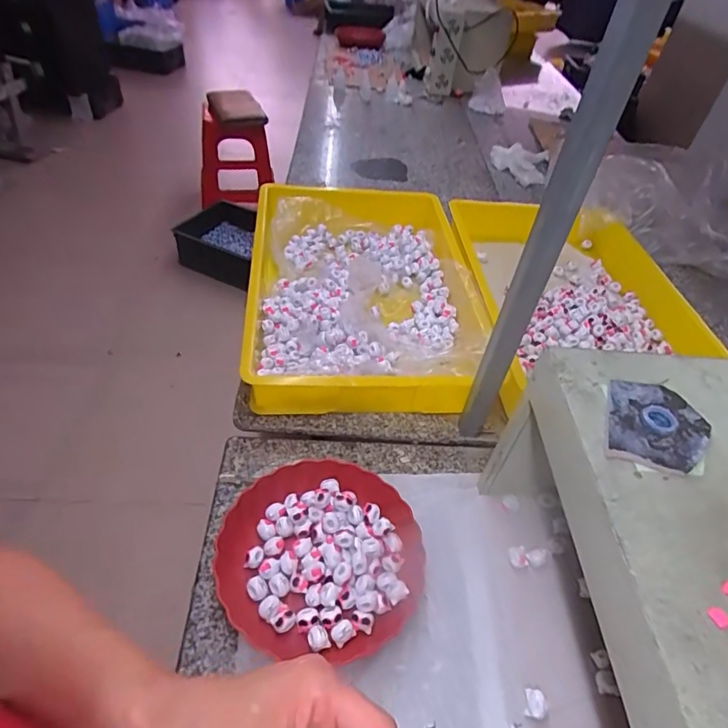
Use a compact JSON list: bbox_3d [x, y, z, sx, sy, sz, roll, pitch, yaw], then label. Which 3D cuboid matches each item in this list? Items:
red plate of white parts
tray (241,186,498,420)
[{"bbox_3d":[-0.052,0.232,0.610,0.239,0.037,0.226,4,46,-4],"label":"red plate of white parts"},{"bbox_3d":[-0.010,-0.165,0.958,0.398,0.095,0.607,0,46,-7],"label":"tray"}]

